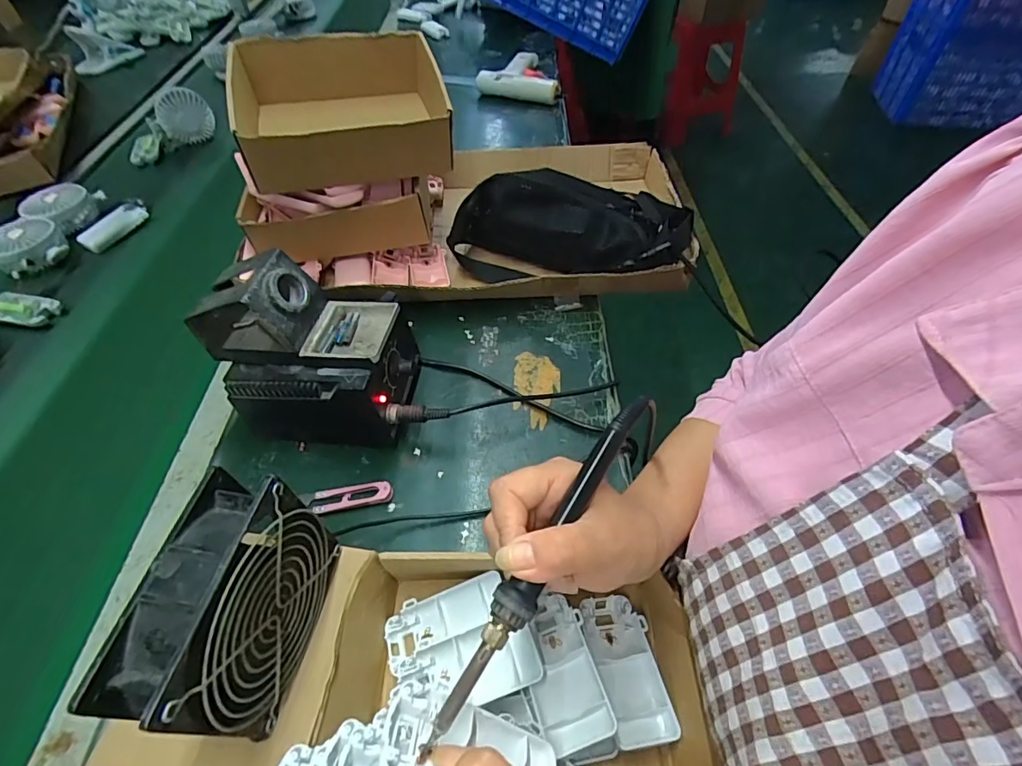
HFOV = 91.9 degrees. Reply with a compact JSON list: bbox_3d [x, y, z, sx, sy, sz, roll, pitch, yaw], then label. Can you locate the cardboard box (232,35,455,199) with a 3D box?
[{"bbox_3d":[-0.187,-0.311,0.561,0.207,0.095,0.198,-14,52,-9],"label":"cardboard box"}]

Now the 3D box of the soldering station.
[{"bbox_3d":[-0.186,-0.023,0.457,0.184,0.156,0.095,3,51,4],"label":"soldering station"}]

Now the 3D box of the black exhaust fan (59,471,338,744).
[{"bbox_3d":[-0.154,0.129,0.285,0.046,0.115,0.116,7,51,7],"label":"black exhaust fan"}]

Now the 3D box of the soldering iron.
[{"bbox_3d":[0.017,0.090,0.259,0.019,0.016,0.205,26,69,21],"label":"soldering iron"}]

